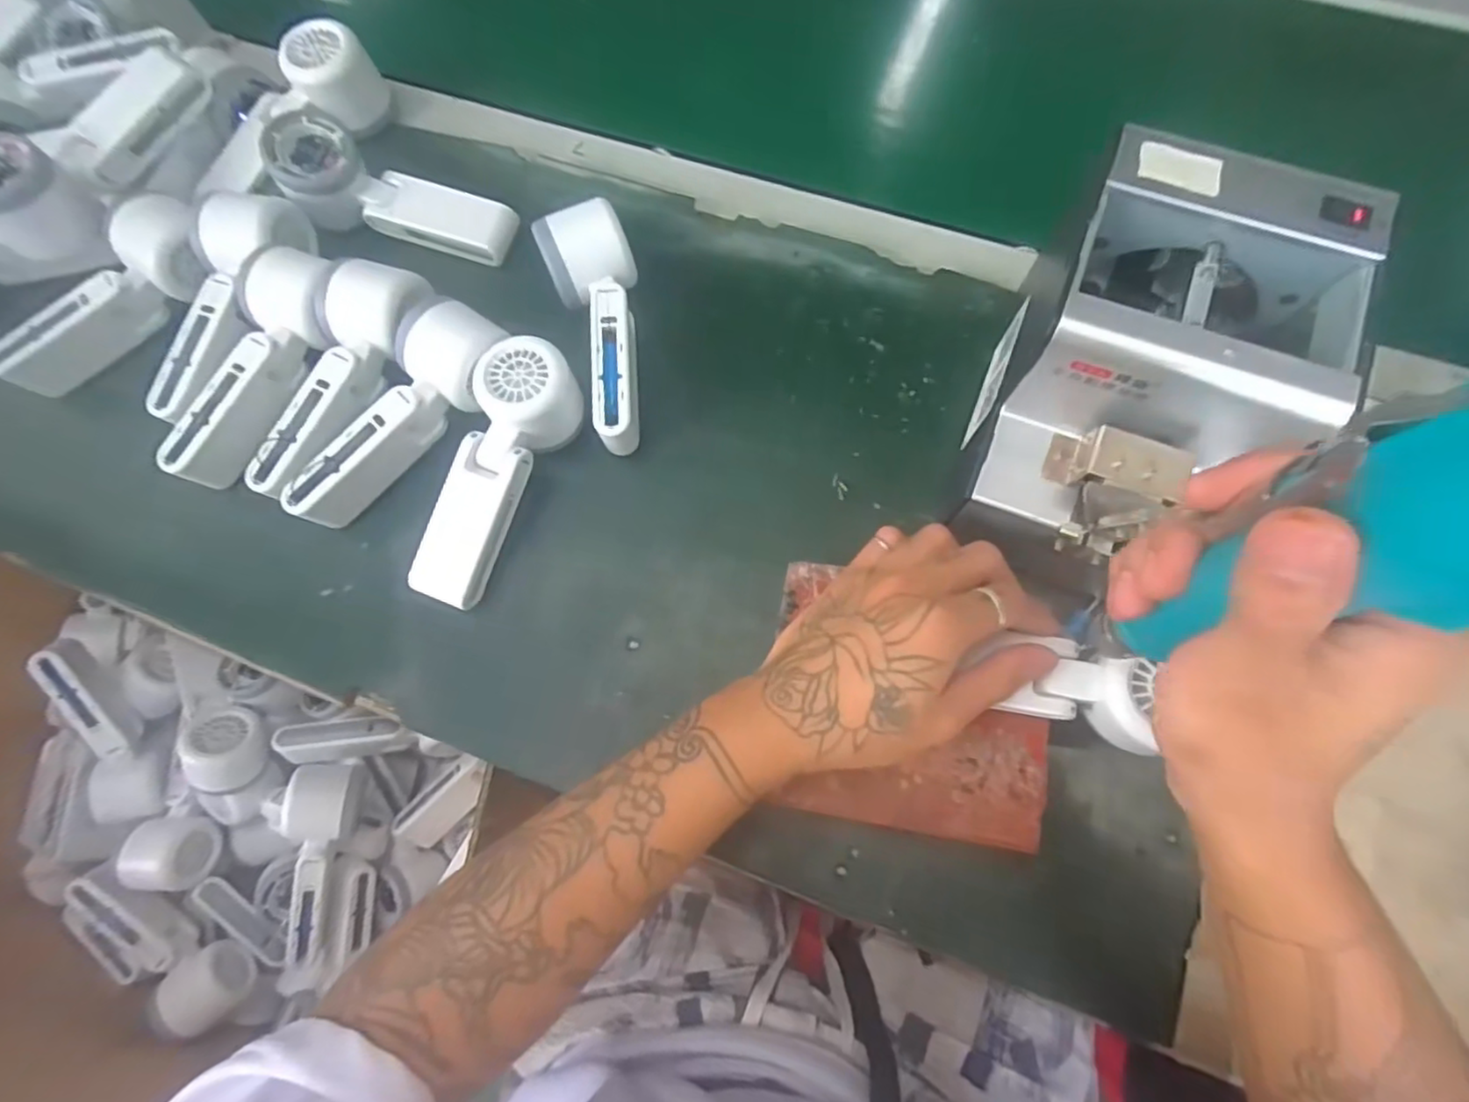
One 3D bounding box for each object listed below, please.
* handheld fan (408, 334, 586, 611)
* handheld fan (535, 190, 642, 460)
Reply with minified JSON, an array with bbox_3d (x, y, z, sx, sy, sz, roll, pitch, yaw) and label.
[{"bbox_3d":[-0.149,-0.047,0.403,0.058,0.059,0.163,26,76,8],"label":"handheld fan"},{"bbox_3d":[-0.081,-0.143,0.419,0.058,0.048,0.153,-18,75,-4],"label":"handheld fan"}]

